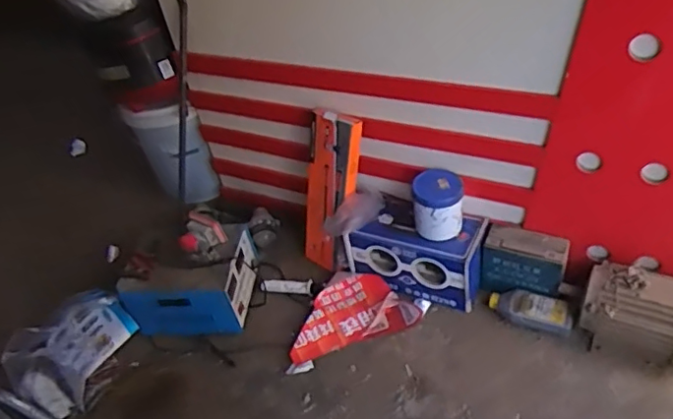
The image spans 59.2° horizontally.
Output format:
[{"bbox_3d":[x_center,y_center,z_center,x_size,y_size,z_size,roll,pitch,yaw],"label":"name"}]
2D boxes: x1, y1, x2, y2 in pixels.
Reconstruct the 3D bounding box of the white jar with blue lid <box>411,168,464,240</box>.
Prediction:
[{"bbox_3d":[0.242,-0.017,1.422,0.113,0.133,0.133,-6,42,7],"label":"white jar with blue lid"}]

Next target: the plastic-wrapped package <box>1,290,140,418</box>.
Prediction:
[{"bbox_3d":[-0.631,0.340,1.424,0.218,0.113,0.285,25,54,34],"label":"plastic-wrapped package"}]

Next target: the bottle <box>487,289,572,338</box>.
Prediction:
[{"bbox_3d":[0.457,0.242,1.402,0.190,0.053,0.071,13,48,25],"label":"bottle"}]

